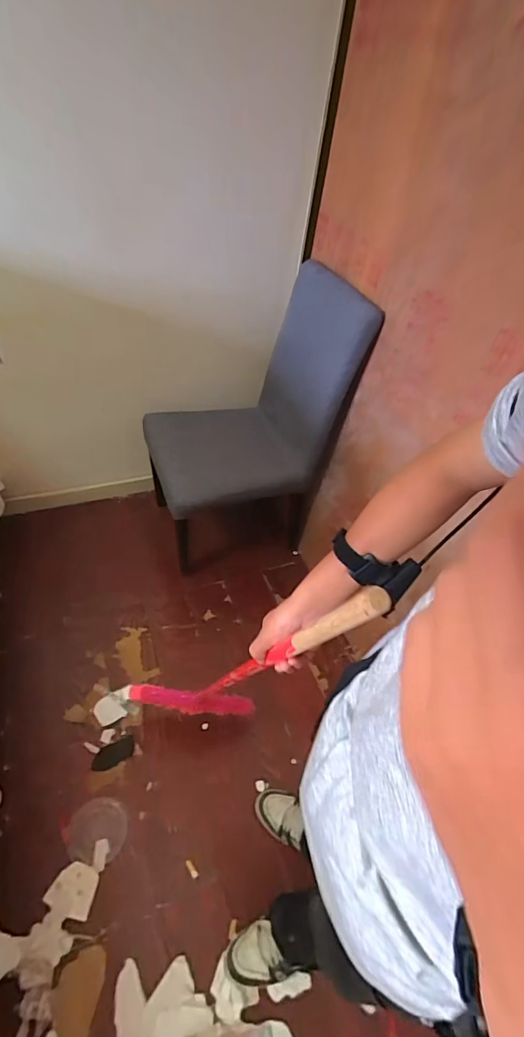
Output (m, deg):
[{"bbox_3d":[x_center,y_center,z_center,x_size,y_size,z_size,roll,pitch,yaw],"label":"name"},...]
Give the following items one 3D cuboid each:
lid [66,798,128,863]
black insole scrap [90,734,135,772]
[{"bbox_3d":[-0.404,0.762,1.101,0.139,0.006,0.125,9,45,2],"label":"lid"},{"bbox_3d":[-0.407,0.648,1.231,0.117,0.012,0.060,-19,50,-25],"label":"black insole scrap"}]

